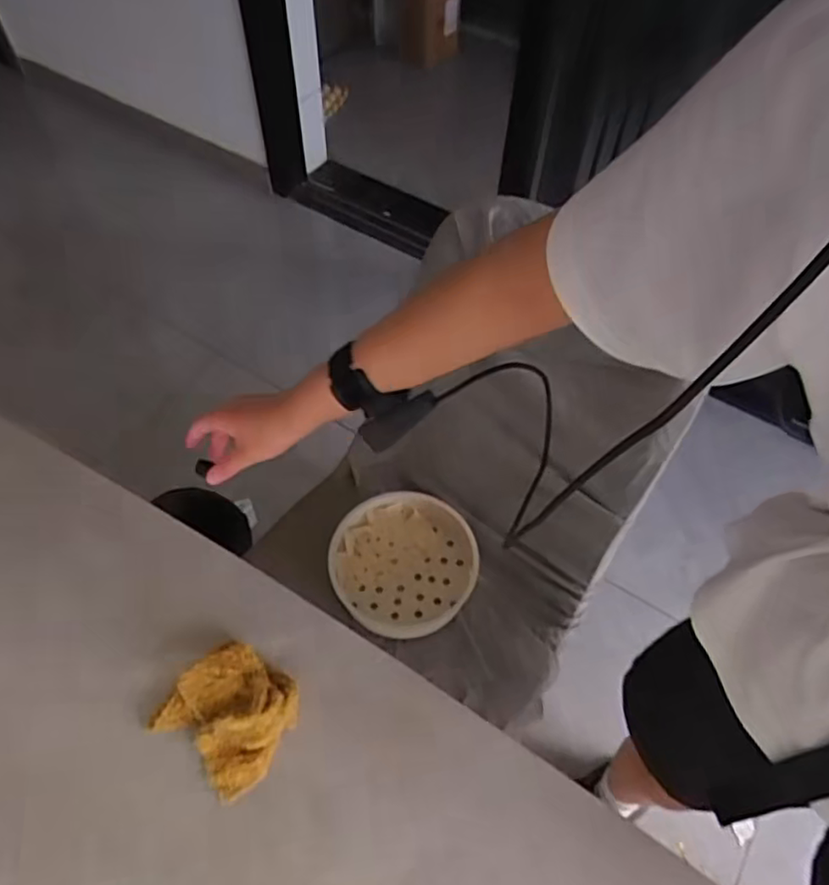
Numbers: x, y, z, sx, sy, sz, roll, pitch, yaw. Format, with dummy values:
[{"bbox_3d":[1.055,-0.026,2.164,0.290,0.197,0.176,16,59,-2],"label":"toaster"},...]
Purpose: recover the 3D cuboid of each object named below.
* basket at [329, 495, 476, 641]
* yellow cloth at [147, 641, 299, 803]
[{"bbox_3d":[-0.015,0.170,0.910,0.200,0.062,0.186,0,57,-2],"label":"basket"},{"bbox_3d":[-0.159,0.236,0.563,0.102,0.034,0.097,34,62,18],"label":"yellow cloth"}]

